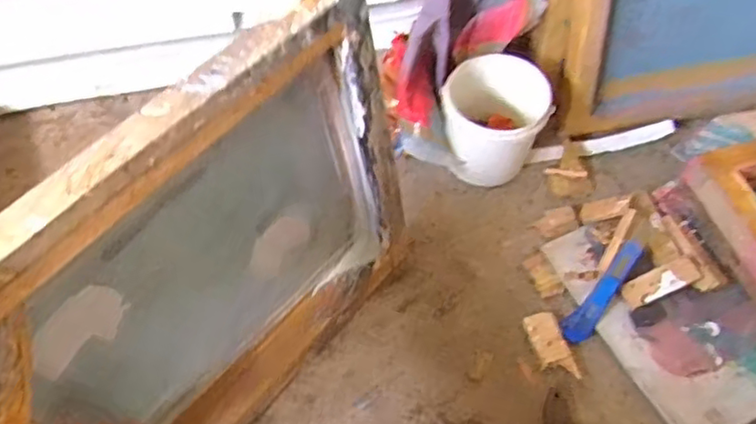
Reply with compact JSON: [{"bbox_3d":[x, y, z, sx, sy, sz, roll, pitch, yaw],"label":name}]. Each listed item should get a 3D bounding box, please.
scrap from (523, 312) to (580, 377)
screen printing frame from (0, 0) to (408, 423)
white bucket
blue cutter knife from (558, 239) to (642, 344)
[{"bbox_3d":[0.197,0.152,0.730,0.037,0.012,0.080,-15,60,-10],"label":"scrap"},{"bbox_3d":[-0.147,0.070,0.547,0.057,0.349,0.439,30,62,27],"label":"screen printing frame"},{"bbox_3d":[0.138,-0.110,0.804,0.119,0.142,0.114,1,58,-1],"label":"white bucket"},{"bbox_3d":[0.262,0.091,0.744,0.031,0.015,0.138,35,86,14],"label":"blue cutter knife"}]

